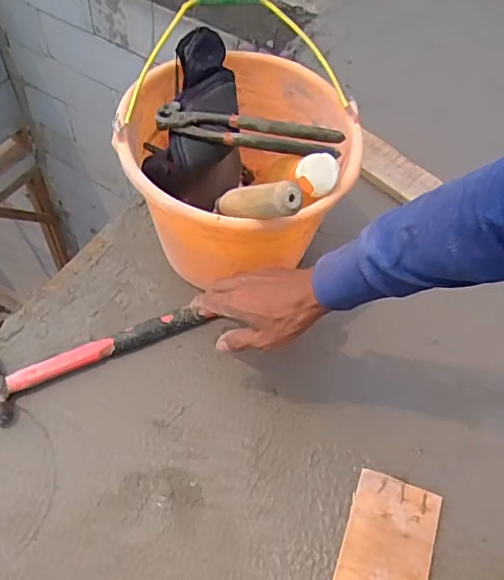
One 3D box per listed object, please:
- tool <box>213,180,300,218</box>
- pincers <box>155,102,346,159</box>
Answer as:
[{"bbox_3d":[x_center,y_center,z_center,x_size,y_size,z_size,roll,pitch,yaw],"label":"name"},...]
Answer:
[{"bbox_3d":[-0.004,-0.092,0.603,0.025,0.035,0.146,-44,27,-26],"label":"tool"},{"bbox_3d":[-0.005,-0.192,0.680,0.221,0.022,0.050,14,55,7],"label":"pincers"}]

